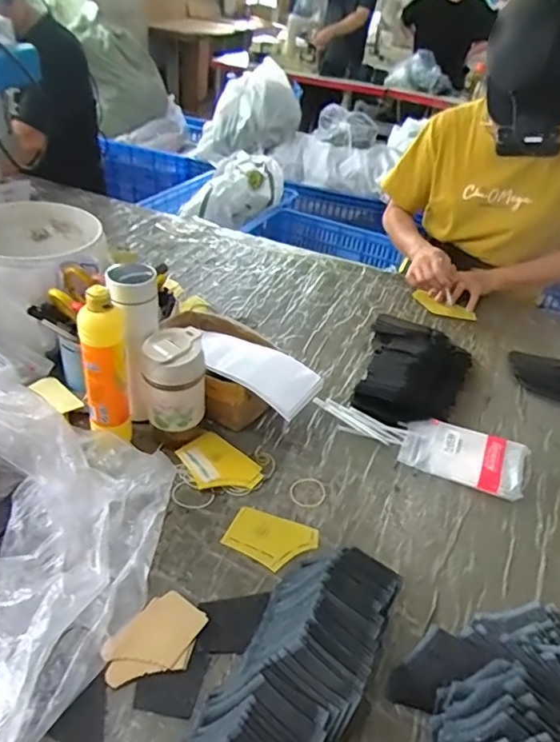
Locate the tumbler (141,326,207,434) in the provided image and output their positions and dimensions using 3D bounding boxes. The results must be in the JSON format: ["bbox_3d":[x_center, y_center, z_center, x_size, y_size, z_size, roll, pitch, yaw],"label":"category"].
[{"bbox_3d":[-0.144,0.024,0.741,0.081,0.149,0.075,1,37,-8],"label":"tumbler"}]

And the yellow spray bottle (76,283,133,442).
[{"bbox_3d":[-0.221,-0.001,0.688,0.056,0.210,0.050,-6,38,-18],"label":"yellow spray bottle"}]

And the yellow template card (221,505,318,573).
[{"bbox_3d":[-0.012,0.205,0.664,0.104,0.004,0.073,18,38,15],"label":"yellow template card"}]

